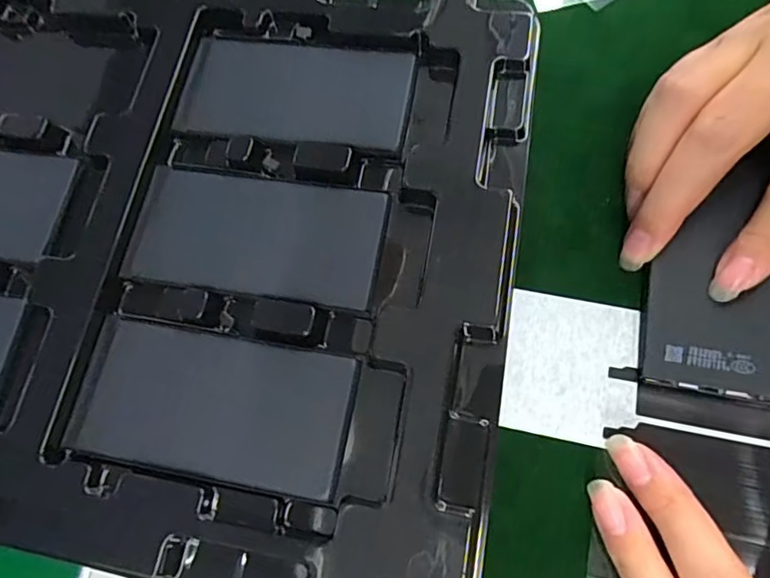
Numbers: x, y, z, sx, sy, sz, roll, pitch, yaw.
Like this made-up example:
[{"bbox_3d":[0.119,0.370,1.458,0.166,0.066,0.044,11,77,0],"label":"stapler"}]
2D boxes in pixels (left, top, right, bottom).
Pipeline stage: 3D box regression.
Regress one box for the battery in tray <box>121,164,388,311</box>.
[{"bbox_3d":[-0.046,-0.019,0.194,0.087,0.006,0.043,8,72,8],"label":"battery in tray"}]

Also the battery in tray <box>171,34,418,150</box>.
[{"bbox_3d":[-0.034,-0.075,0.210,0.085,0.005,0.043,8,71,8],"label":"battery in tray"}]

